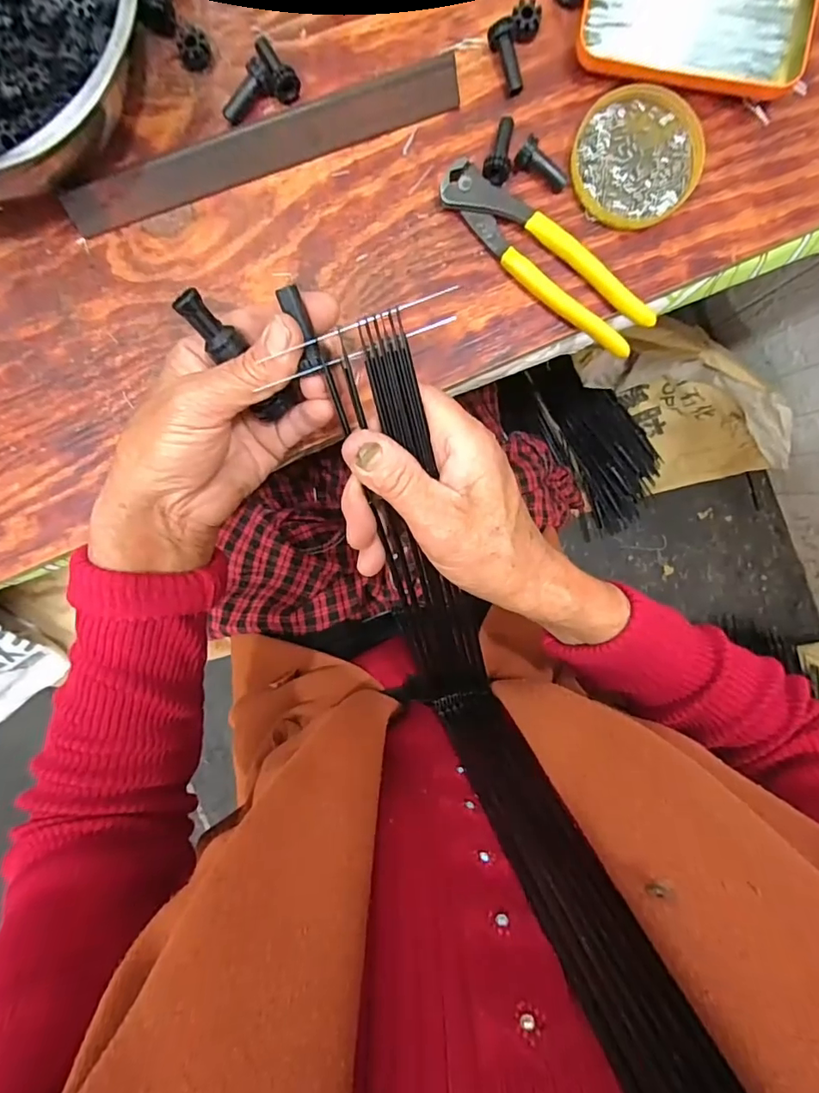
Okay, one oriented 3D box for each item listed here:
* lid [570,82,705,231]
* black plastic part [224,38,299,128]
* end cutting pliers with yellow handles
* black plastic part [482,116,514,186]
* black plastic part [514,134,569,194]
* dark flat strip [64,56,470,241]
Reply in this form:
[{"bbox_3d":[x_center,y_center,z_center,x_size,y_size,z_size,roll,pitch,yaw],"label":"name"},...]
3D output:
[{"bbox_3d":[0.150,-0.256,0.339,0.083,0.011,0.082,0,95,-1],"label":"lid"},{"bbox_3d":[-0.094,-0.295,0.330,0.036,0.018,0.052,32,94,-3],"label":"black plastic part"},{"bbox_3d":[0.090,-0.192,0.341,0.163,0.015,0.038,40,93,-4],"label":"end cutting pliers with yellow handles"},{"bbox_3d":[0.059,-0.260,0.335,0.017,0.015,0.042,10,95,-2],"label":"black plastic part"},{"bbox_3d":[0.087,-0.250,0.339,0.037,0.016,0.015,29,94,-15],"label":"black plastic part"},{"bbox_3d":[-0.095,-0.258,0.331,0.260,0.021,0.021,-19,95,1],"label":"dark flat strip"}]

